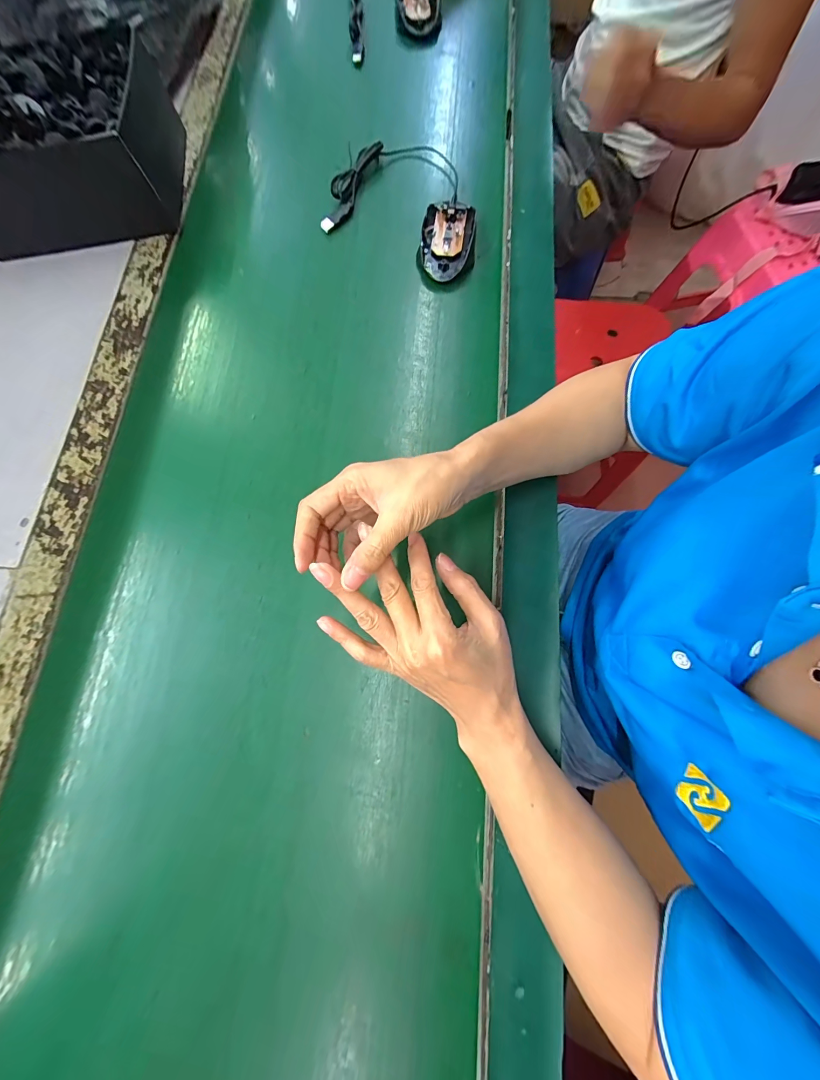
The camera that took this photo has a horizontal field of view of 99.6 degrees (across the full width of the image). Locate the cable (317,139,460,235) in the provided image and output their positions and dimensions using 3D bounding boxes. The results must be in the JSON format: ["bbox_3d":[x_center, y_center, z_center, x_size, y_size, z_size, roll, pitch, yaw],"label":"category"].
[{"bbox_3d":[-0.034,-0.461,0.437,0.179,0.019,0.119,-14,76,-2],"label":"cable"}]

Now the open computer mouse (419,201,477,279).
[{"bbox_3d":[0.044,-0.360,0.411,0.058,0.015,0.111,10,76,3],"label":"open computer mouse"}]

